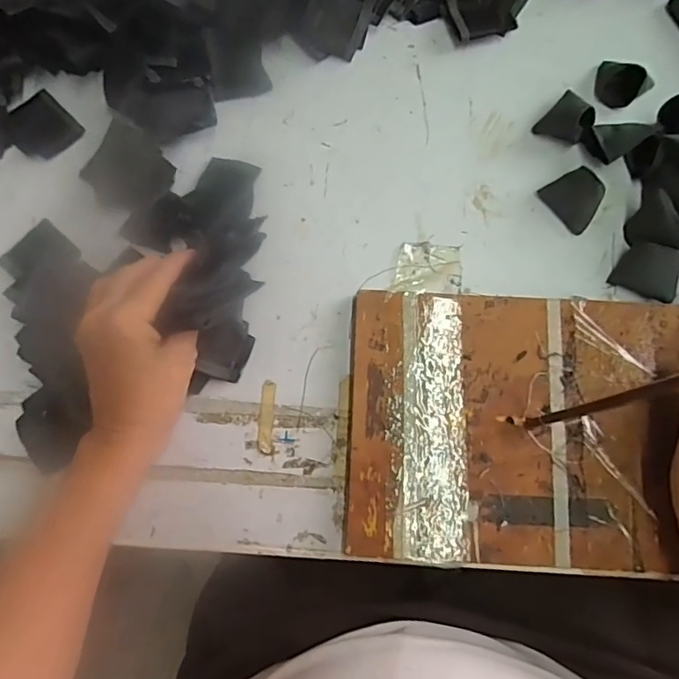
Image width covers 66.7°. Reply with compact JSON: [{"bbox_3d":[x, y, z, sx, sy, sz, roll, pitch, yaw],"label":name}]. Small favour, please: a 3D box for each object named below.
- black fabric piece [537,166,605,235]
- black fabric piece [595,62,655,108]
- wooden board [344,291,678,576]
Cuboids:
[{"bbox_3d":[0.173,-0.104,0.377,0.027,0.024,0.041,-37,79,-7],"label":"black fabric piece"},{"bbox_3d":[0.218,-0.199,0.396,0.040,0.028,0.031,36,81,9],"label":"black fabric piece"},{"bbox_3d":[0.128,0.057,0.343,0.240,0.008,0.175,2,77,2],"label":"wooden board"}]

